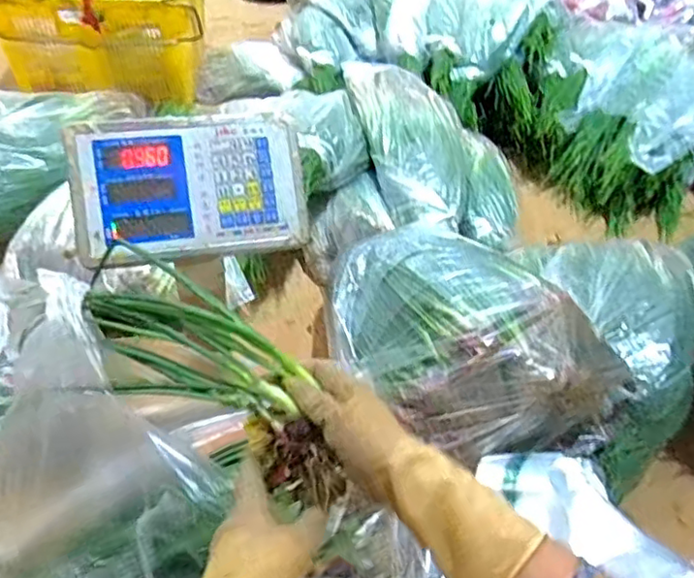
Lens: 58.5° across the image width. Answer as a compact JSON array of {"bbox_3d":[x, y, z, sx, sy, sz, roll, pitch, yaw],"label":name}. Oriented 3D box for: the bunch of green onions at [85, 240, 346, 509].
[{"bbox_3d":[-0.105,0.063,0.471,0.258,0.060,0.077,39,55,17],"label":"bunch of green onions"}]

